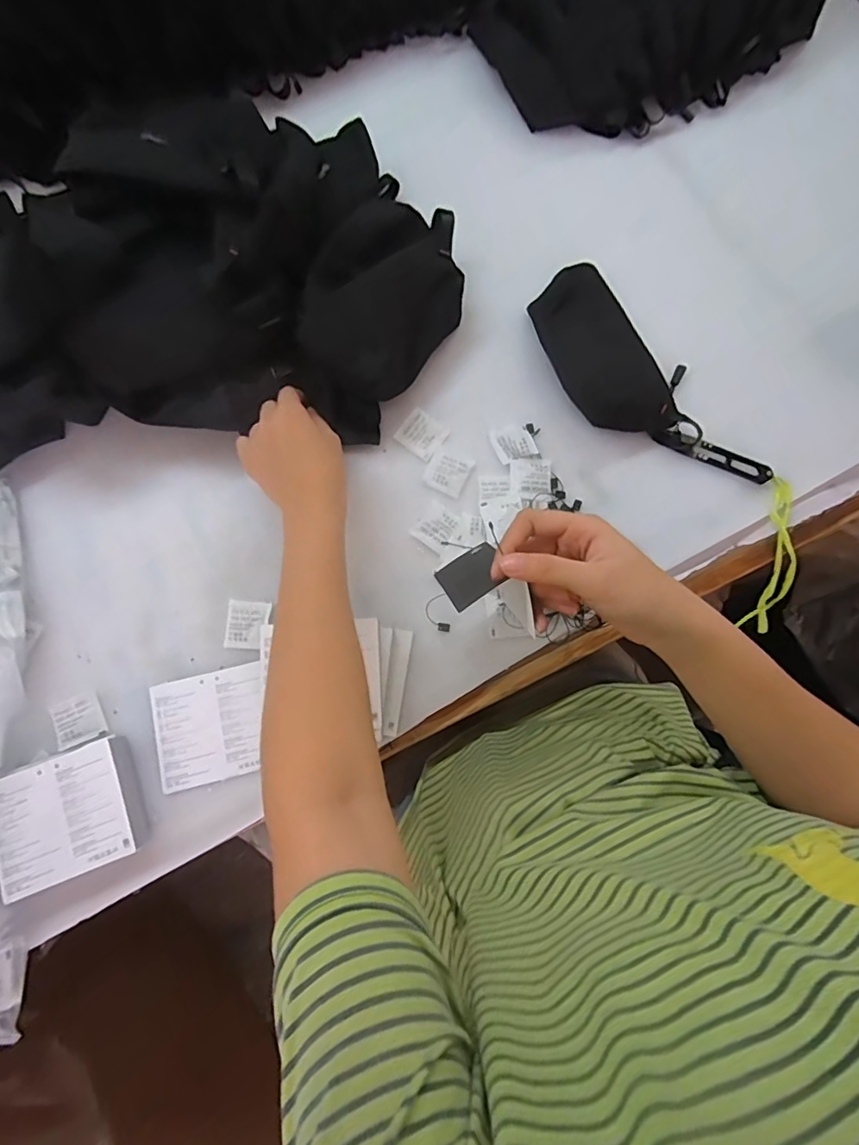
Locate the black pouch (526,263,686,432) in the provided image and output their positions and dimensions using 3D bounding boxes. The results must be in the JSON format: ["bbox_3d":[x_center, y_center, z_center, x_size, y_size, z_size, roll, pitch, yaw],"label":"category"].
[{"bbox_3d":[0.172,-0.216,0.520,0.107,0.022,0.182,-30,80,-6],"label":"black pouch"}]

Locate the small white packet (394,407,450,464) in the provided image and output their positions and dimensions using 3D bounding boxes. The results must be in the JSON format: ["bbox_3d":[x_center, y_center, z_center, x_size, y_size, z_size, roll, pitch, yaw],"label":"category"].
[{"bbox_3d":[-0.006,-0.135,0.510,0.043,0.004,0.041,38,81,7],"label":"small white packet"}]

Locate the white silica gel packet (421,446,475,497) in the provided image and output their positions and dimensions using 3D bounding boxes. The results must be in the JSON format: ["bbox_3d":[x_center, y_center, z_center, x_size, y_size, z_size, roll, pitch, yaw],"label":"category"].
[{"bbox_3d":[0.018,-0.097,0.504,0.038,0.004,0.041,27,79,5],"label":"white silica gel packet"}]

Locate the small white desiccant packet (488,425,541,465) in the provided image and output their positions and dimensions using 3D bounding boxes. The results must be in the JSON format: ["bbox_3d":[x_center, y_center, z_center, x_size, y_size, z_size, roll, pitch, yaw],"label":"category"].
[{"bbox_3d":[0.082,-0.126,0.508,0.037,0.006,0.036,-20,79,-5],"label":"small white desiccant packet"}]

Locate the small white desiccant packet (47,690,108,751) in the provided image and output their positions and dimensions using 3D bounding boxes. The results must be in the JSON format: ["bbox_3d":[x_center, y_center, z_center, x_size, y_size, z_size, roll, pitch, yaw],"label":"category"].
[{"bbox_3d":[-0.300,0.126,0.452,0.041,0.005,0.037,-23,80,-5],"label":"small white desiccant packet"}]

